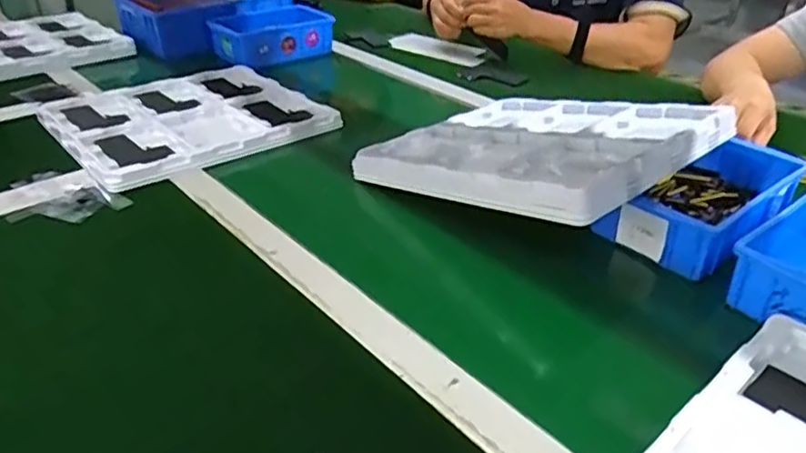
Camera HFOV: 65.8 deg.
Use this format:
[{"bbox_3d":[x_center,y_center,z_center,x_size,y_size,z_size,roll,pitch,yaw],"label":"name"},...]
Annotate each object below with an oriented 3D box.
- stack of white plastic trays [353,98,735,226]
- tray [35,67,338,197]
[{"bbox_3d":[0.140,-0.090,0.675,0.281,0.031,0.317,-26,27,-32],"label":"stack of white plastic trays"},{"bbox_3d":[-0.308,-0.155,0.869,0.305,0.030,0.330,-25,41,-35],"label":"tray"}]

